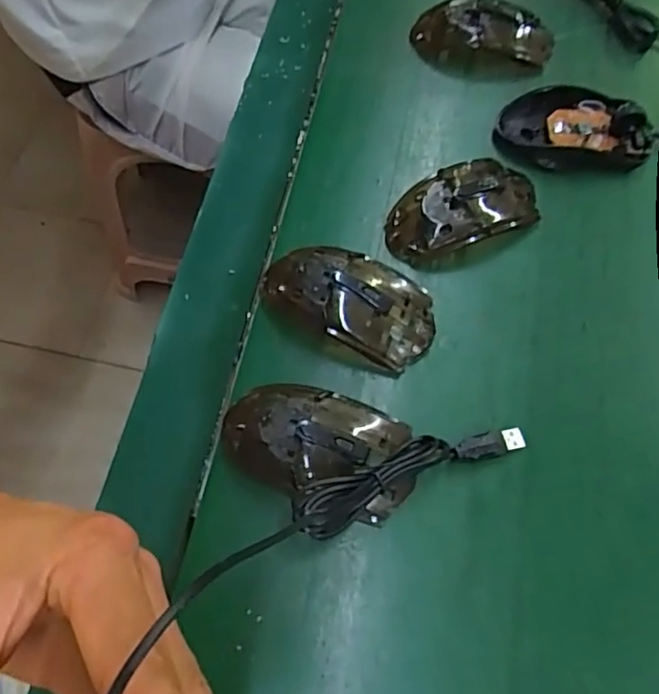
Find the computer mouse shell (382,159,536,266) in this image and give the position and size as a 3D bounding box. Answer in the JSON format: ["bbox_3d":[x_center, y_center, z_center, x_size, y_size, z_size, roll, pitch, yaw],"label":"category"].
[{"bbox_3d":[0.089,-0.094,0.417,0.106,0.032,0.057,-25,68,-15],"label":"computer mouse shell"}]

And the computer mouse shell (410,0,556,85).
[{"bbox_3d":[0.121,-0.241,0.485,0.108,0.029,0.058,10,64,1],"label":"computer mouse shell"}]

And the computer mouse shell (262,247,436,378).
[{"bbox_3d":[0.014,-0.030,0.388,0.107,0.027,0.059,25,65,8],"label":"computer mouse shell"}]

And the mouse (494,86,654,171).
[{"bbox_3d":[0.180,-0.160,0.456,0.107,0.023,0.062,-3,66,-5],"label":"mouse"}]

